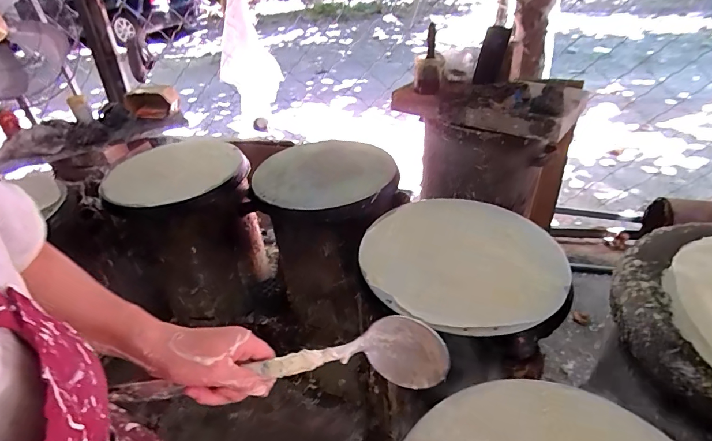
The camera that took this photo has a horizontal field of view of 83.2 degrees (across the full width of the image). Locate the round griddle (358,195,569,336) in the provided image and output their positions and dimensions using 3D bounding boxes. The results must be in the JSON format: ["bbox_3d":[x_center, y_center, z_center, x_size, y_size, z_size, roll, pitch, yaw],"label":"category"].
[{"bbox_3d":[0.212,0.065,0.796,0.366,0.039,0.360,-4,38,3],"label":"round griddle"}]

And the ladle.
[{"bbox_3d":[-0.058,0.157,0.421,0.318,0.081,0.060,-2,36,-15],"label":"ladle"}]

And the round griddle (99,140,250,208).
[{"bbox_3d":[-0.522,-0.150,1.183,0.382,0.060,0.370,2,38,11],"label":"round griddle"}]

